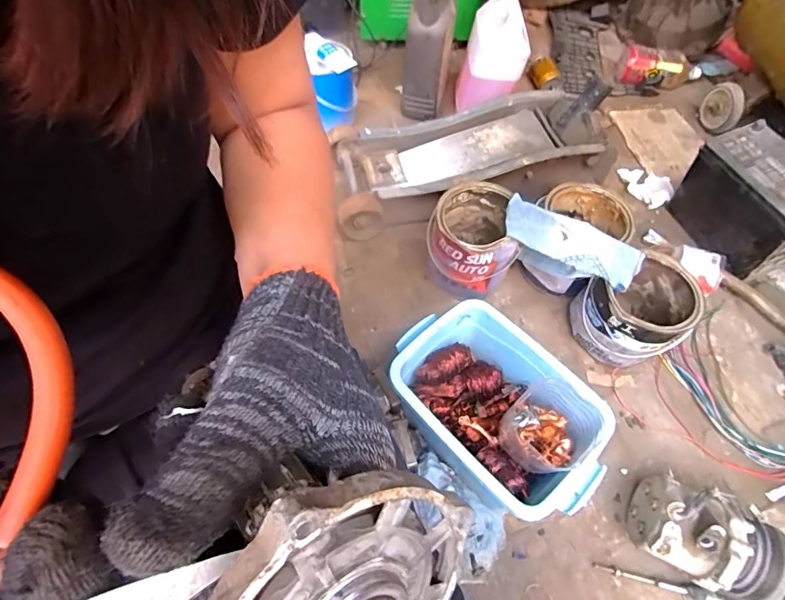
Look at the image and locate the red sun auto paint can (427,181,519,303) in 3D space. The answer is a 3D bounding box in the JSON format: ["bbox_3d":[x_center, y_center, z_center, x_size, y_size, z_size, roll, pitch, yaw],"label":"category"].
[{"bbox_3d":[0.137,-0.106,0.816,0.144,0.138,0.162,4,57,-2],"label":"red sun auto paint can"}]

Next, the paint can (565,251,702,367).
[{"bbox_3d":[0.400,0.025,0.757,0.158,0.137,0.143,-13,59,-13],"label":"paint can"}]

